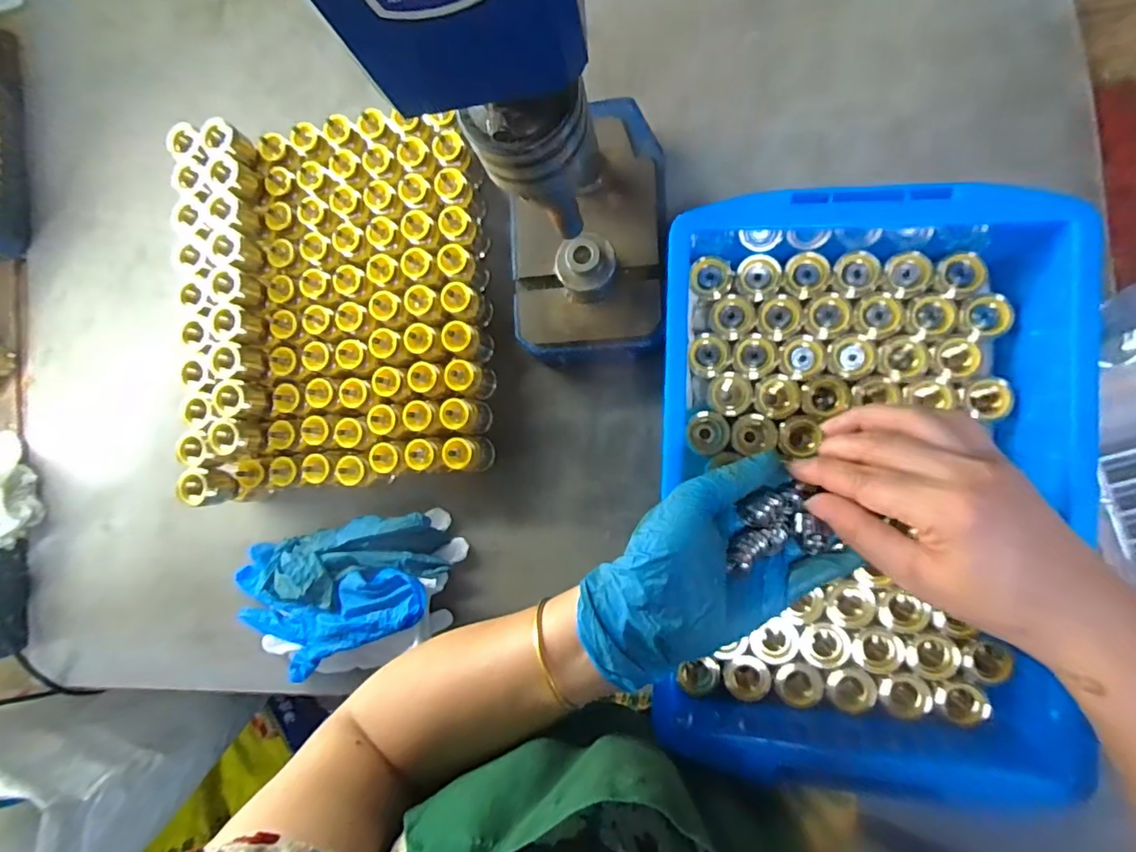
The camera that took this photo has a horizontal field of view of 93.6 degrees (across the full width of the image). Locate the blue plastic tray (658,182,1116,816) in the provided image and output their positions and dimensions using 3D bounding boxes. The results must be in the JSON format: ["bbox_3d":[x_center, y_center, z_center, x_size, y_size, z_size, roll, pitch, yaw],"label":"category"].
[{"bbox_3d":[0.184,0.041,0.348,0.235,0.083,0.364,2,86,7],"label":"blue plastic tray"}]

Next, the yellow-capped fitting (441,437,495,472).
[{"bbox_3d":[-0.084,0.024,0.457,0.028,0.062,0.029,-1,87,10],"label":"yellow-capped fitting"}]

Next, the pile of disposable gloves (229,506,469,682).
[{"bbox_3d":[-0.196,0.156,0.477,0.223,0.034,0.135,-16,84,9],"label":"pile of disposable gloves"}]

